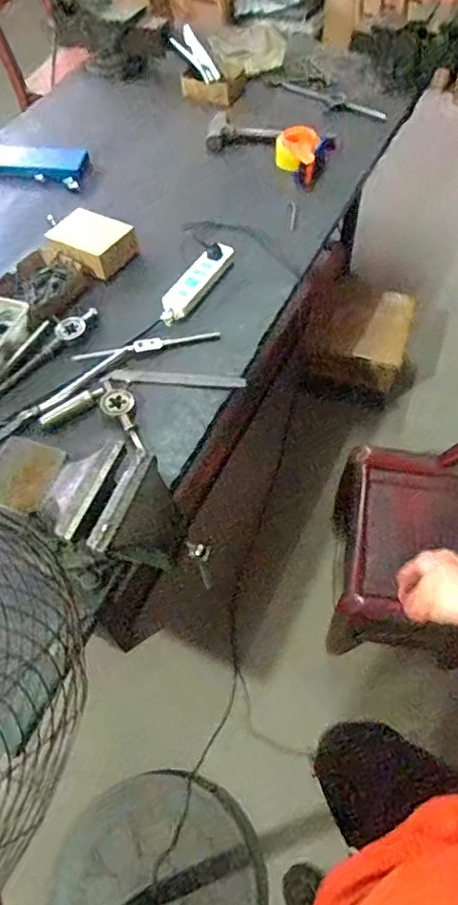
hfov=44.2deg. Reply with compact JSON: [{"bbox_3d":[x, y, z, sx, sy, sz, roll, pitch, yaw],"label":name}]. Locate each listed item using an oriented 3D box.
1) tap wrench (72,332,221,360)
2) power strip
[{"bbox_3d":[-0.159,-0.205,1.097,0.287,0.016,0.030,-9,58,-3],"label":"tap wrench"},{"bbox_3d":[-0.070,-0.354,1.173,0.060,0.032,0.229,26,63,18],"label":"power strip"}]

